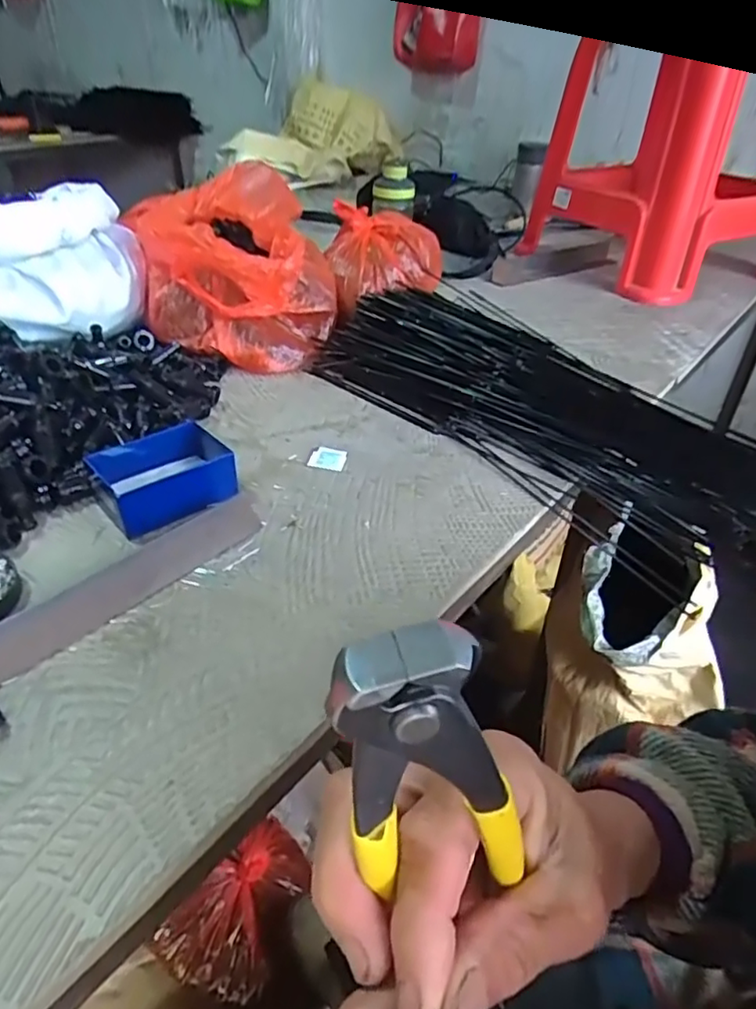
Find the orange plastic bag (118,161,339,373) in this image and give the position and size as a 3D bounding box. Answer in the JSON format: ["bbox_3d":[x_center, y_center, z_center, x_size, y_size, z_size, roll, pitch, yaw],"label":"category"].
[{"bbox_3d":[-0.187,-0.340,0.848,0.251,0.148,0.345,-1,38,-5],"label":"orange plastic bag"}]

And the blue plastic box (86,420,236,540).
[{"bbox_3d":[-0.192,-0.026,0.545,0.107,0.041,0.094,-23,44,-29],"label":"blue plastic box"}]

